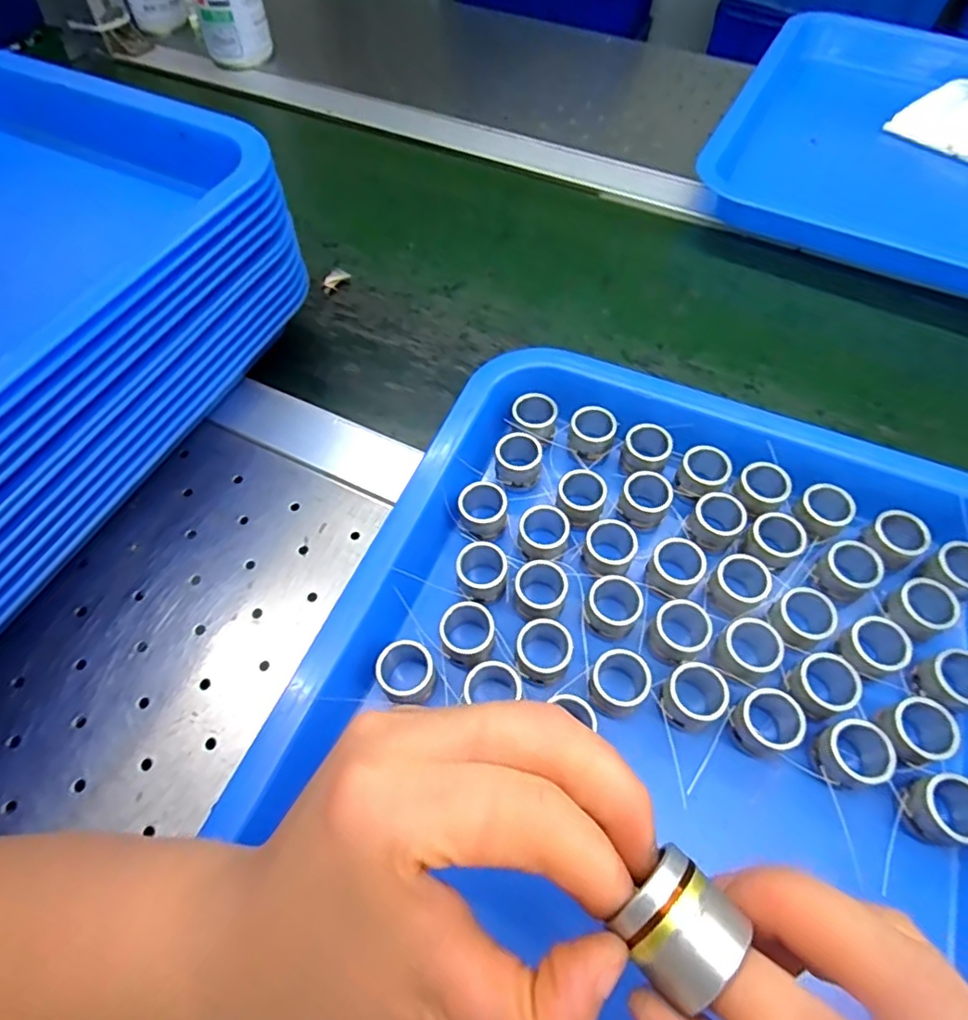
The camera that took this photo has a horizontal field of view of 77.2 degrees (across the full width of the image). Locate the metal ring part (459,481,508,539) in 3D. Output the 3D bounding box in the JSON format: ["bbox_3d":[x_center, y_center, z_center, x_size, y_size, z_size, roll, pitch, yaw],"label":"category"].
[{"bbox_3d":[0.000,0.000,0.316,0.024,0.020,0.023,-5,59,-4],"label":"metal ring part"}]

